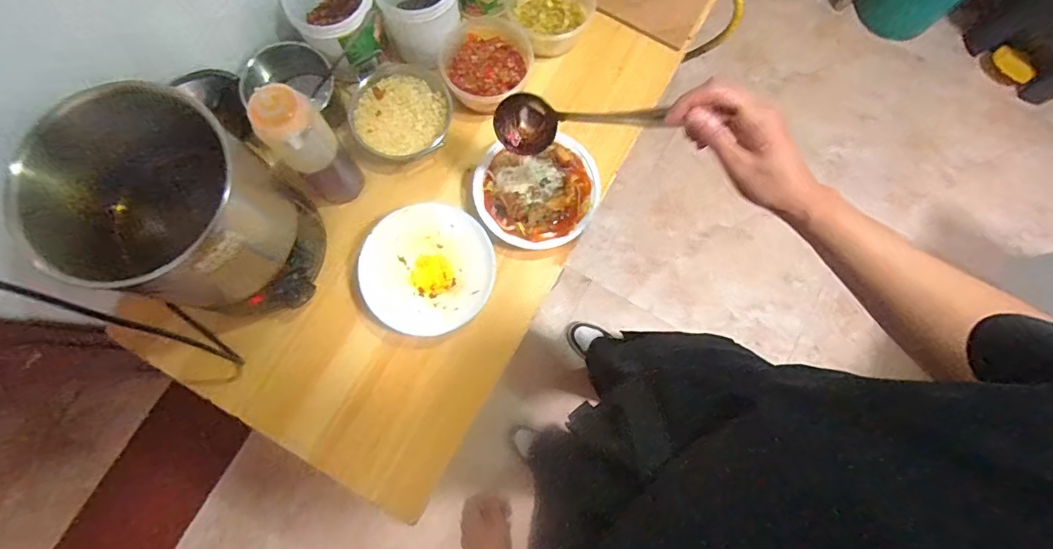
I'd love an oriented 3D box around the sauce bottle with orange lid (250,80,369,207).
[{"bbox_3d":[-0.255,-0.145,0.605,0.056,0.219,0.074,42,81,6],"label":"sauce bottle with orange lid"}]

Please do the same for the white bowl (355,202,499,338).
[{"bbox_3d":[-0.129,-0.006,0.667,0.170,0.049,0.163,0,79,-1],"label":"white bowl"}]

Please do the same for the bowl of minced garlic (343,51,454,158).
[{"bbox_3d":[-0.187,-0.235,0.704,0.152,0.048,0.139,0,79,-1],"label":"bowl of minced garlic"}]

